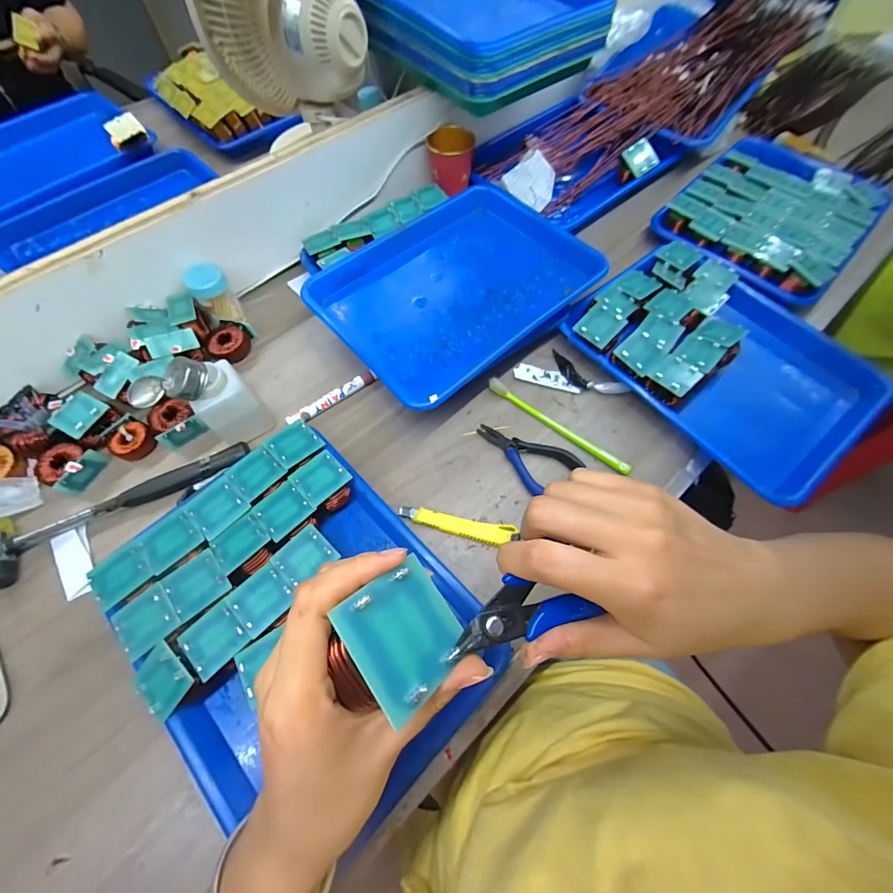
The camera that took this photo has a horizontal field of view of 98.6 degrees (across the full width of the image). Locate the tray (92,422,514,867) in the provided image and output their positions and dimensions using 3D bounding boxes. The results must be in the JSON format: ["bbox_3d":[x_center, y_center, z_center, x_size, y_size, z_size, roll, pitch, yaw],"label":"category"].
[{"bbox_3d":[-0.127,0.151,0.344,0.236,0.051,0.316,-42,71,-17],"label":"tray"}]

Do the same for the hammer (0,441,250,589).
[{"bbox_3d":[-0.353,0.051,0.416,0.271,0.024,0.070,-28,68,-12],"label":"hammer"}]

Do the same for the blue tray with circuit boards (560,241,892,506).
[{"bbox_3d":[0.340,-0.118,0.462,0.264,0.045,0.323,-36,70,-15],"label":"blue tray with circuit boards"}]

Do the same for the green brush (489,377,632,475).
[{"bbox_3d":[0.128,-0.025,0.452,0.189,0.012,0.013,36,70,16],"label":"green brush"}]

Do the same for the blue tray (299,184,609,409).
[{"bbox_3d":[0.016,-0.211,0.508,0.332,0.048,0.247,-40,71,-17],"label":"blue tray"}]

